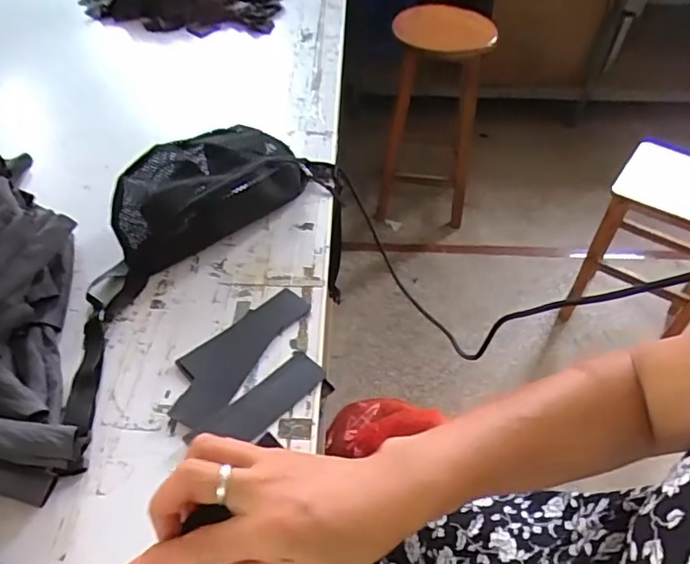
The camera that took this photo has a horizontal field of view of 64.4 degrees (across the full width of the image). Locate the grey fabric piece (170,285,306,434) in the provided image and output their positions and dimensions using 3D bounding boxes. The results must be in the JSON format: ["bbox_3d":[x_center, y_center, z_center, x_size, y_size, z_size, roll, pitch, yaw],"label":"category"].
[{"bbox_3d":[-0.116,0.070,0.588,0.065,0.009,0.192,27,52,21],"label":"grey fabric piece"}]

